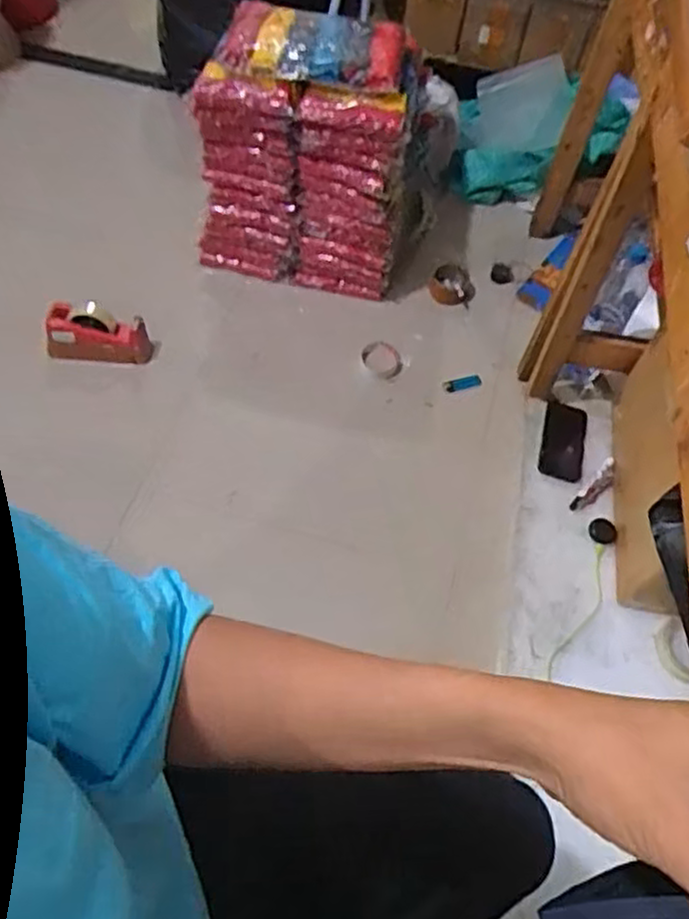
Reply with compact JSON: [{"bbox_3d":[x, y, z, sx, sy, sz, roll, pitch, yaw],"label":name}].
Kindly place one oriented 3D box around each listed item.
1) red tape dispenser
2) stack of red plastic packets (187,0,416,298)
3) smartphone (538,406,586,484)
[{"bbox_3d":[-0.479,-0.251,1.410,0.203,0.099,0.078,6,57,0],"label":"red tape dispenser"},{"bbox_3d":[-0.077,-0.618,1.490,0.425,0.493,0.230,8,58,1],"label":"stack of red plastic packets"},{"bbox_3d":[0.427,-0.035,1.396,0.080,0.017,0.164,13,58,5],"label":"smartphone"}]

